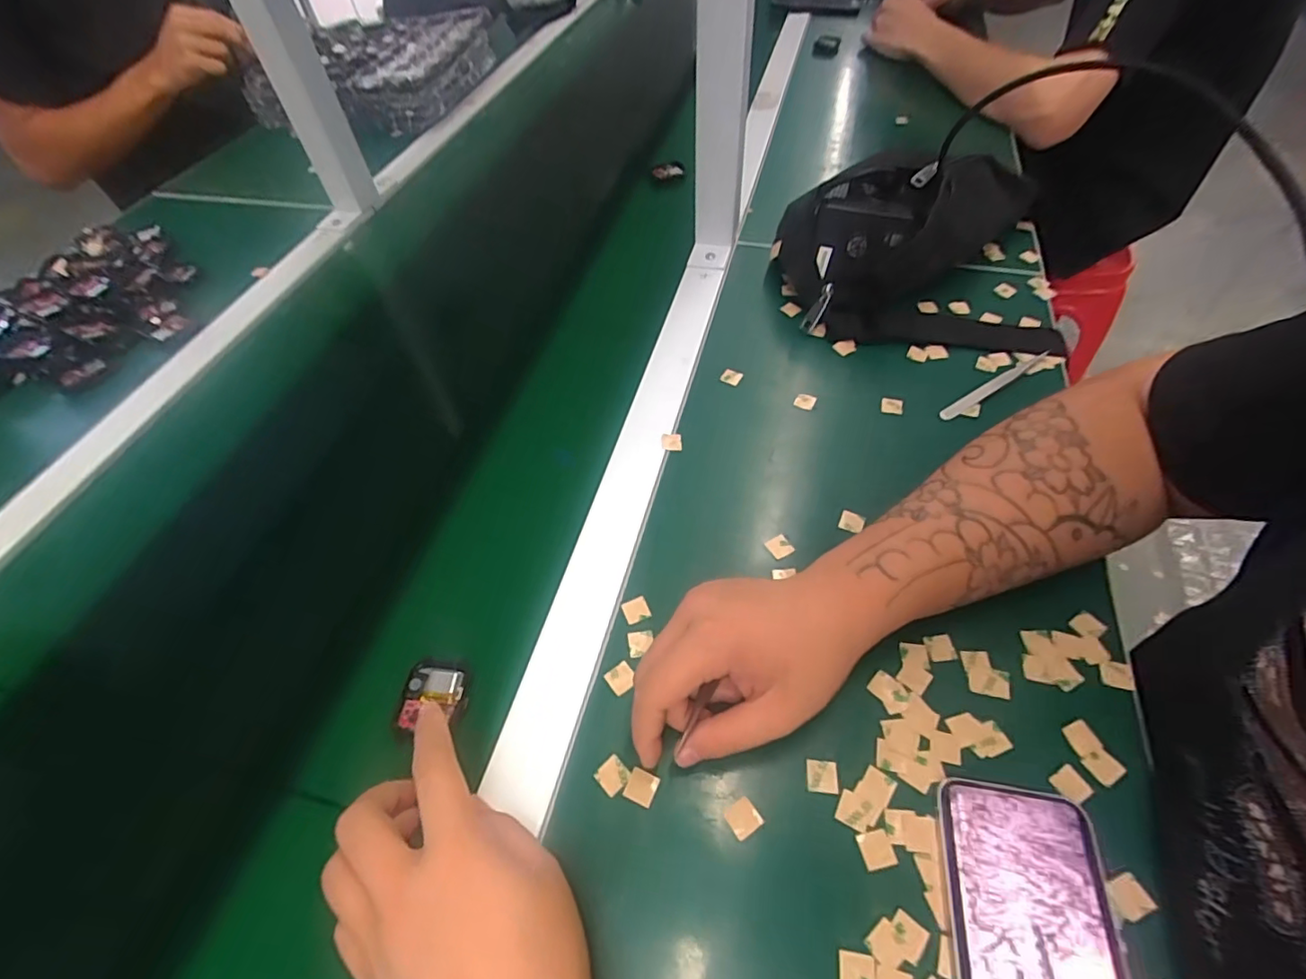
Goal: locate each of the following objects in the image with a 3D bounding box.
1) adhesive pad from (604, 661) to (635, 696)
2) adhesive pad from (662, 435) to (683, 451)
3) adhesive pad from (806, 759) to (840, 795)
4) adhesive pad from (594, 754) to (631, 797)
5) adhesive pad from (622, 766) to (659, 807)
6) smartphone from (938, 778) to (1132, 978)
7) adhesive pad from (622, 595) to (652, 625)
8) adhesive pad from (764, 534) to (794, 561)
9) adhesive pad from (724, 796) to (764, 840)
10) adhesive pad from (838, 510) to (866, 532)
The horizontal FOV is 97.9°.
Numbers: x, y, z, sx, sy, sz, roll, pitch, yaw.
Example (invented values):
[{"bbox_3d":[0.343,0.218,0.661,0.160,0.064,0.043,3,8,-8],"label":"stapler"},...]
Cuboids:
[{"bbox_3d":[-0.019,0.110,0.332,0.015,0.004,0.016,-31,57,-18],"label":"adhesive pad"},{"bbox_3d":[0.015,-0.038,0.442,0.017,0.005,0.016,-3,53,2],"label":"adhesive pad"},{"bbox_3d":[0.090,0.151,0.299,0.016,0.004,0.016,3,54,6],"label":"adhesive pad"},{"bbox_3d":[-0.022,0.152,0.303,0.016,0.004,0.016,-39,60,-23],"label":"adhesive pad"},{"bbox_3d":[-0.006,0.155,0.298,0.015,0.004,0.016,19,57,17],"label":"adhesive pad"},{"bbox_3d":[0.171,0.211,0.248,0.074,0.009,0.144,7,54,9],"label":"smartphone"},{"bbox_3d":[-0.010,0.076,0.359,0.016,0.004,0.016,-24,55,-14],"label":"adhesive pad"},{"bbox_3d":[0.087,0.039,0.385,0.016,0.004,0.015,-28,57,-17],"label":"adhesive pad"},{"bbox_3d":[0.046,0.166,0.288,0.015,0.004,0.015,-29,57,-17],"label":"adhesive pad"},{"bbox_3d":[0.138,0.022,0.395,0.016,0.006,0.014,20,57,17],"label":"adhesive pad"}]

